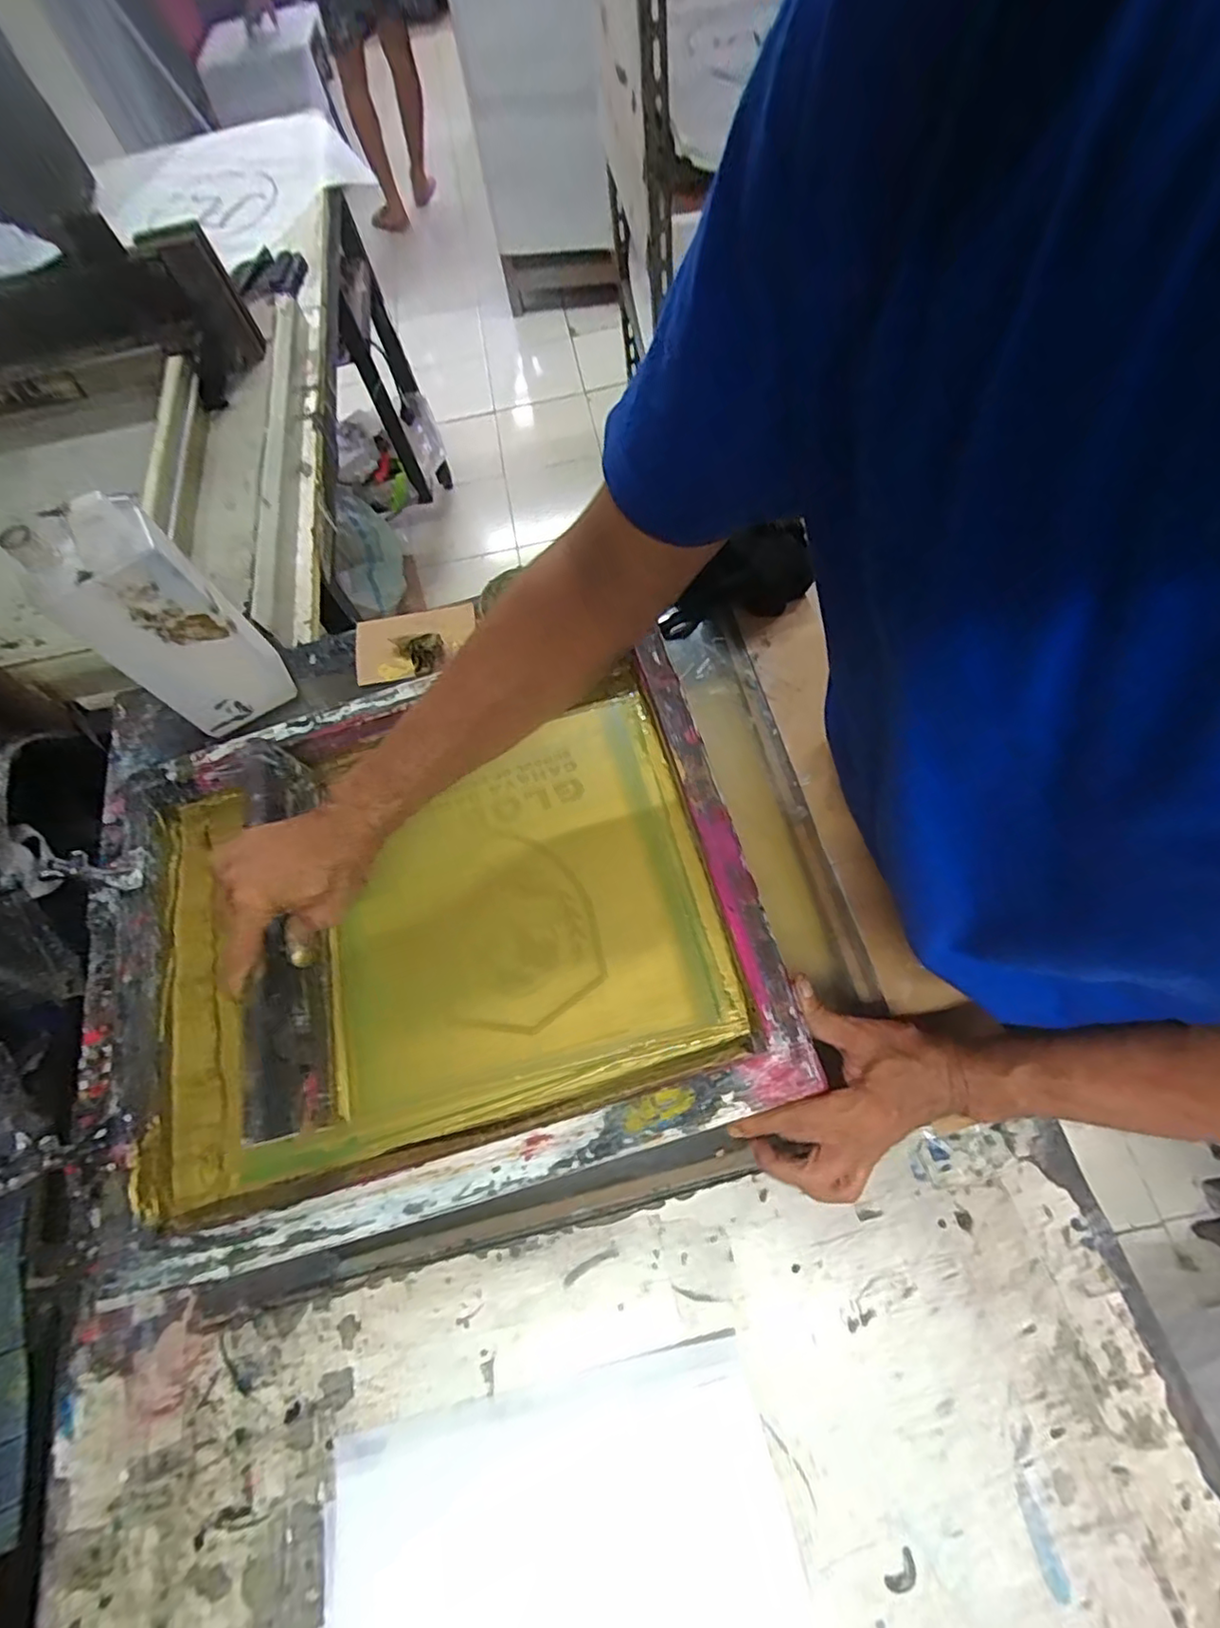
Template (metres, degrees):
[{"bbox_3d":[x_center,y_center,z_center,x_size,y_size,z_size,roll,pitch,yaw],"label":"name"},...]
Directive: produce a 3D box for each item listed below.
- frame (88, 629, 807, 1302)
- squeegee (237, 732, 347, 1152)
[{"bbox_3d":[-0.154,0.085,0.478,0.508,0.060,0.399,-17,68,1],"label":"frame"},{"bbox_3d":[-0.240,0.083,0.461,0.030,0.089,0.284,-12,69,-3],"label":"squeegee"}]

